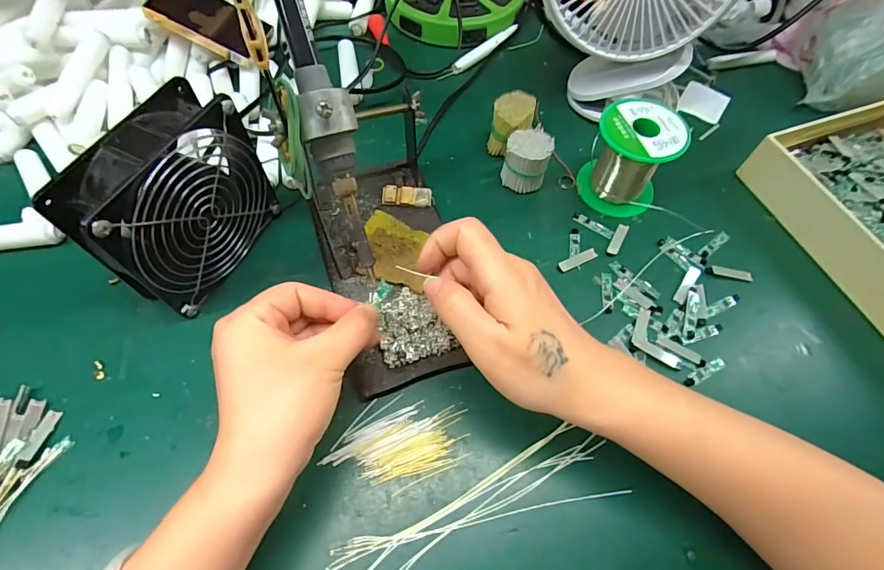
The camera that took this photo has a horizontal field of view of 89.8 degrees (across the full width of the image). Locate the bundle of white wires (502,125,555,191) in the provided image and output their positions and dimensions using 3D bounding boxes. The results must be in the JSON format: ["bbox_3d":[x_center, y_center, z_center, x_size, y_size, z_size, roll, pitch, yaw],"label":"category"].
[{"bbox_3d":[0.073,-0.105,0.384,0.036,0.050,0.034,1,62,-2],"label":"bundle of white wires"}]

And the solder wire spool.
[{"bbox_3d":[0.157,-0.106,0.373,0.065,0.070,0.057,33,66,15],"label":"solder wire spool"}]

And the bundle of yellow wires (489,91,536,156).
[{"bbox_3d":[0.063,-0.145,0.407,0.035,0.053,0.046,10,62,3],"label":"bundle of yellow wires"}]

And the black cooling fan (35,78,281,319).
[{"bbox_3d":[-0.180,-0.053,0.309,0.046,0.119,0.119,26,64,11],"label":"black cooling fan"}]

